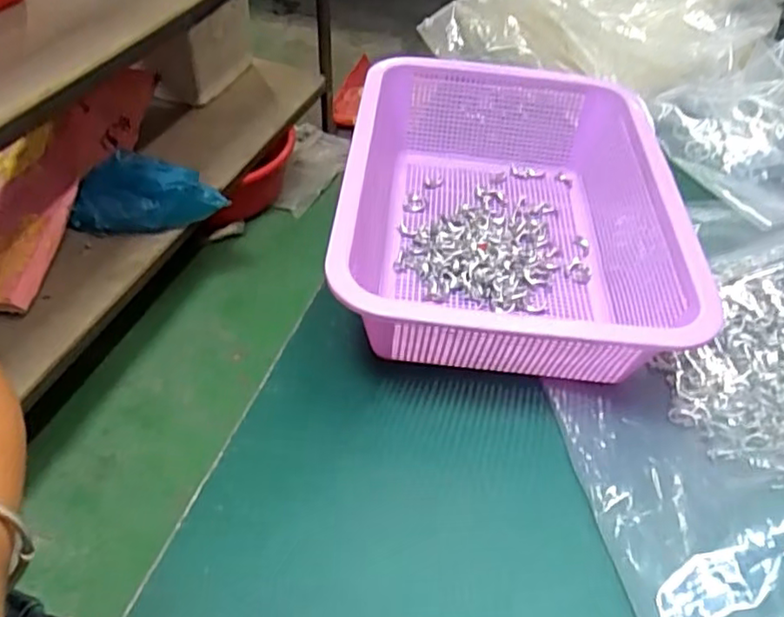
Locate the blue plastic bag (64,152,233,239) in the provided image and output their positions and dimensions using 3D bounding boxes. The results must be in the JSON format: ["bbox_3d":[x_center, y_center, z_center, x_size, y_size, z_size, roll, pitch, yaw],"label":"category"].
[{"bbox_3d":[-0.478,-0.211,1.249,0.291,0.124,0.098,0,47,-4],"label":"blue plastic bag"}]

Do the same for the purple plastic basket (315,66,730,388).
[{"bbox_3d":[0.086,-0.067,0.457,0.225,0.080,0.287,6,47,2],"label":"purple plastic basket"}]

